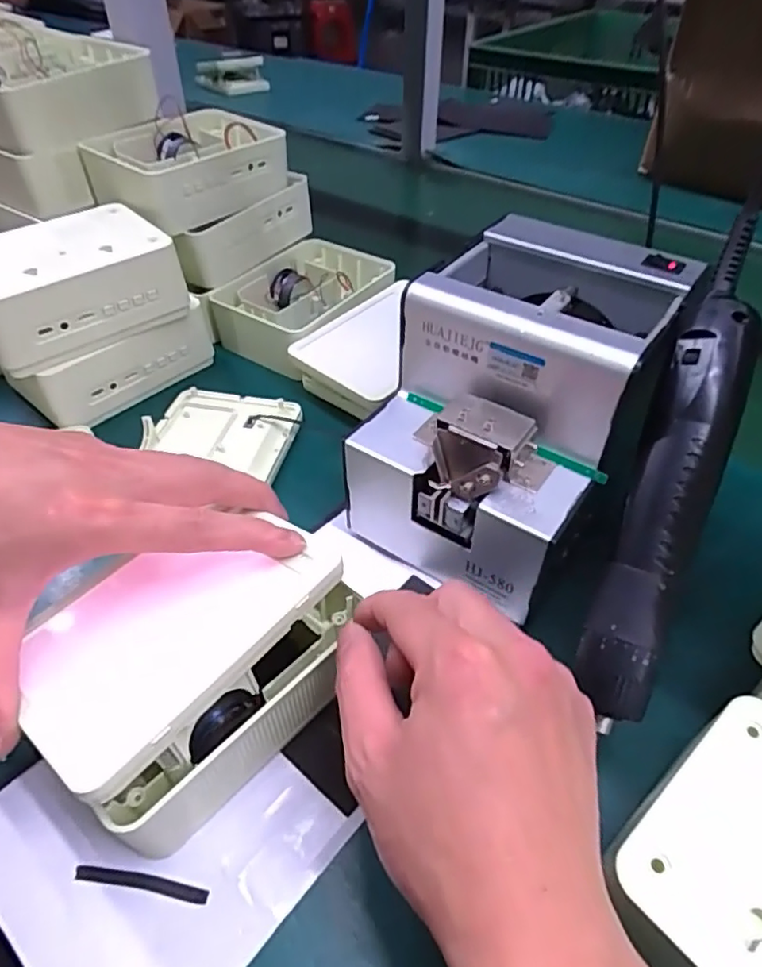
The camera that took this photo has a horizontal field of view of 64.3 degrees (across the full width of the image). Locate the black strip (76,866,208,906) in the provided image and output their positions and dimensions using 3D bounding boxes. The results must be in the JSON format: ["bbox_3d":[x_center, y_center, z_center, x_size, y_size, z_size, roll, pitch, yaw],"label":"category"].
[{"bbox_3d":[-0.102,0.169,0.256,0.058,0.004,0.007,7,45,7],"label":"black strip"}]

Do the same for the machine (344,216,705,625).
[{"bbox_3d":[0.070,-0.040,0.345,0.121,0.143,0.168,25,50,23],"label":"machine"}]

